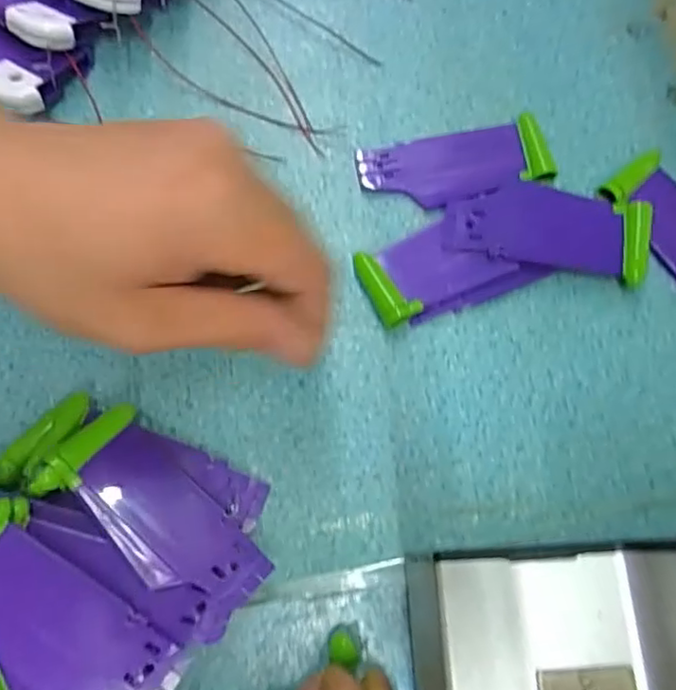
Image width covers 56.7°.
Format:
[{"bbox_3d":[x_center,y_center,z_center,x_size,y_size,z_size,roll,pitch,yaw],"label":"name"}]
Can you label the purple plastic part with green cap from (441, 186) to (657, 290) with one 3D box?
[{"bbox_3d":[0.094,-0.053,0.282,0.088,0.008,0.039,12,71,3],"label":"purple plastic part with green cap"}]

